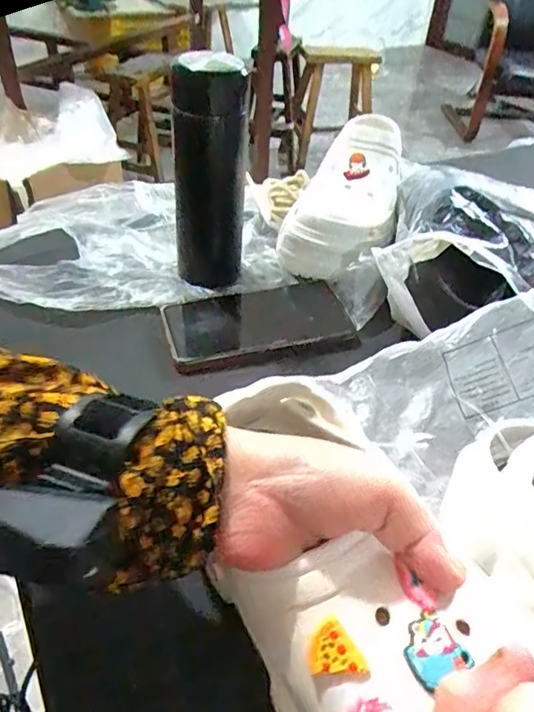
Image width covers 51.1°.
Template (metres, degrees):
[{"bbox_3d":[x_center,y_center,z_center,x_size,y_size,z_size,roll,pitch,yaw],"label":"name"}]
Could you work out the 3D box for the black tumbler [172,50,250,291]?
[{"bbox_3d":[-0.050,-0.156,0.485,0.056,0.186,0.054,3,42,-3],"label":"black tumbler"}]

